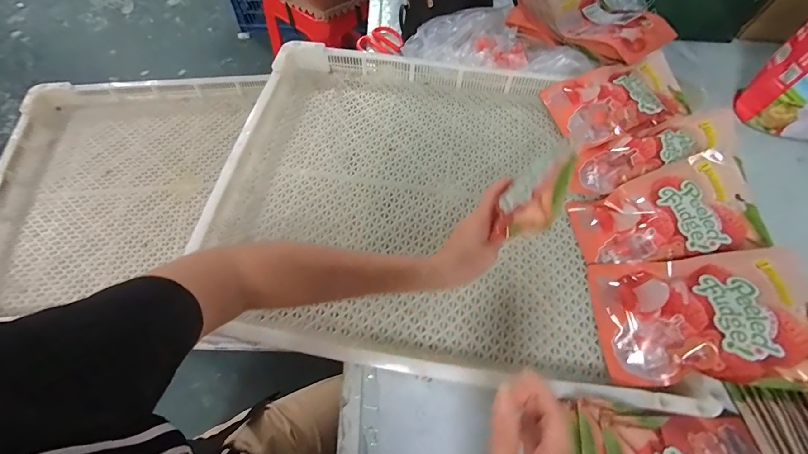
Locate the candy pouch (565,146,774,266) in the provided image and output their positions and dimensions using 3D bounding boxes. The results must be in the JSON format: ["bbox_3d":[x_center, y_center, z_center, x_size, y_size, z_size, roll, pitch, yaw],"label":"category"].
[{"bbox_3d":[0.354,-0.018,0.482,0.222,0.053,0.134,-16,67,17],"label":"candy pouch"}]

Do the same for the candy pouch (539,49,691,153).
[{"bbox_3d":[0.362,-0.213,0.586,0.222,0.050,0.153,-15,56,2],"label":"candy pouch"}]

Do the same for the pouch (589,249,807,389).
[{"bbox_3d":[0.344,0.104,0.407,0.208,0.024,0.147,-11,58,25],"label":"pouch"}]

